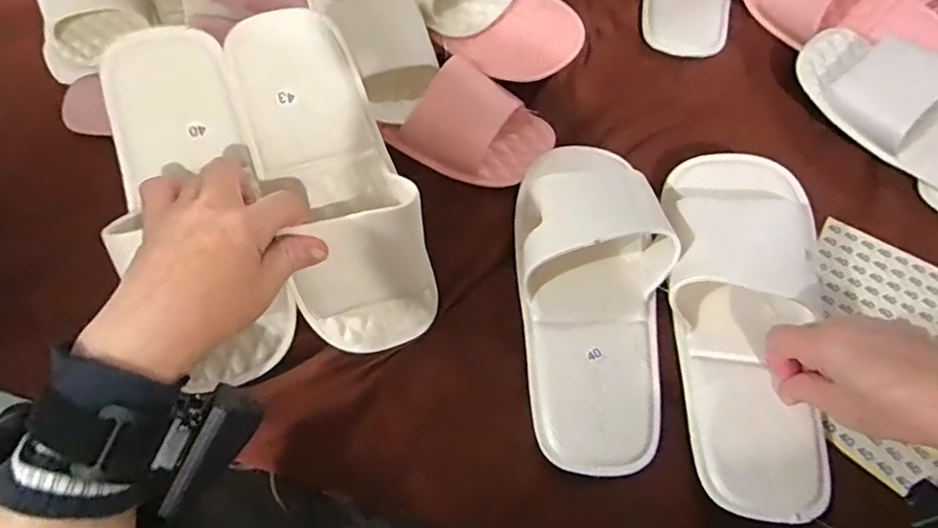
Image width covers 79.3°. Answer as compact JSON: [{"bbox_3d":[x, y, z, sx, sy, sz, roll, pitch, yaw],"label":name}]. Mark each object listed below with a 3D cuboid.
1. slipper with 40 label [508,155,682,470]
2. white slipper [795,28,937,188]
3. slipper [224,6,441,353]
[{"bbox_3d":[0.096,0.011,0.420,0.109,0.057,0.258,-2,62,-2],"label":"slipper with 40 label"},{"bbox_3d":[0.396,-0.138,0.503,0.101,0.062,0.217,-40,69,-19],"label":"white slipper"},{"bbox_3d":[-0.087,-0.043,0.376,0.093,0.055,0.231,-22,106,-12],"label":"slipper"}]

